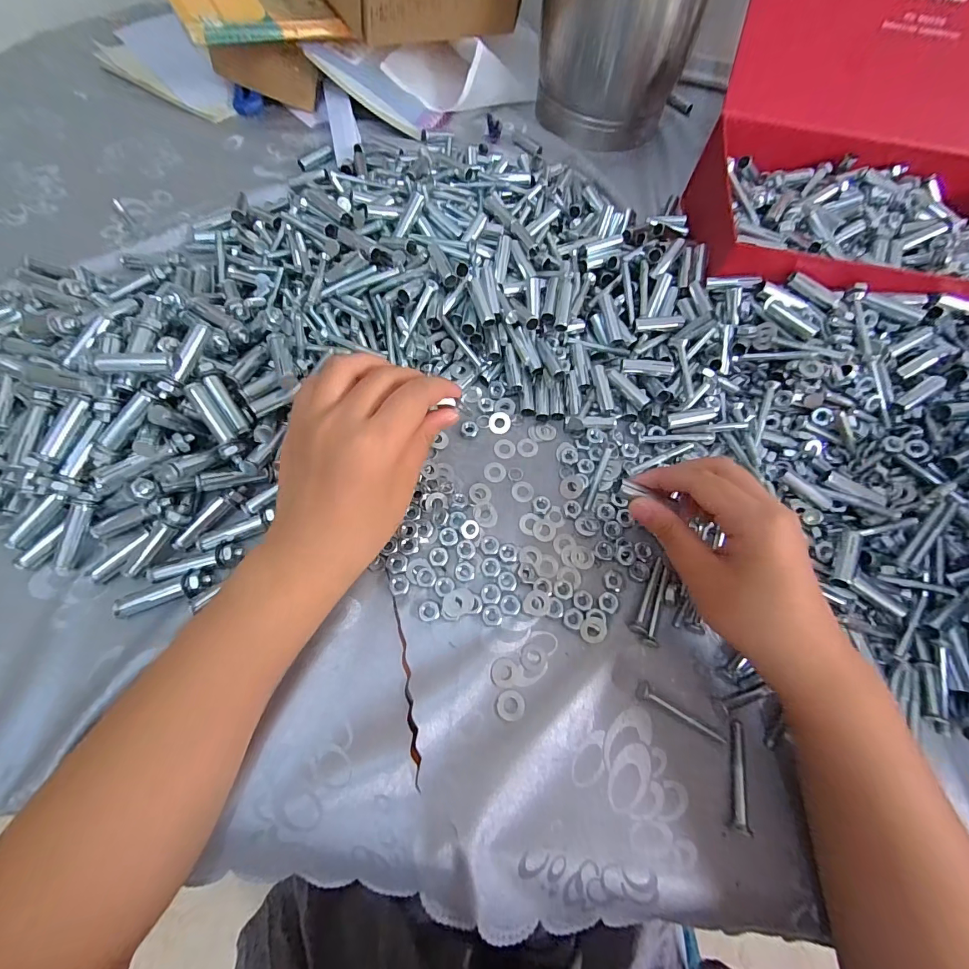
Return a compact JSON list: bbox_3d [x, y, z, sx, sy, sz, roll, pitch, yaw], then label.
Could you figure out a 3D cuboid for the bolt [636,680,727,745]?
[{"bbox_3d":[0.118,0.139,0.255,0.057,0.008,0.010,33,69,11],"label":"bolt"}]

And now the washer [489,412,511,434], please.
[{"bbox_3d":[0.012,-0.048,0.331,0.017,0.005,0.017,6,67,0],"label":"washer"}]

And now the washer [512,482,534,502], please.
[{"bbox_3d":[0.028,0.005,0.311,0.016,0.004,0.016,1,67,-2],"label":"washer"}]

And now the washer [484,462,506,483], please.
[{"bbox_3d":[0.008,-0.010,0.316,0.016,0.004,0.016,6,67,0],"label":"washer"}]

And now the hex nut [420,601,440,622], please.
[{"bbox_3d":[-0.035,0.081,0.271,0.012,0.004,0.012,-13,68,-8],"label":"hex nut"}]

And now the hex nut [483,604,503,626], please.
[{"bbox_3d":[0.006,0.084,0.273,0.013,0.004,0.013,24,68,7],"label":"hex nut"}]

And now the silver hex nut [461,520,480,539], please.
[{"bbox_3d":[-0.009,0.031,0.292,0.013,0.004,0.013,-10,89,-26],"label":"silver hex nut"}]

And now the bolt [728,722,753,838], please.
[{"bbox_3d":[0.147,0.167,0.245,0.007,0.009,0.055,14,67,3],"label":"bolt"}]

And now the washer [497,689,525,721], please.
[{"bbox_3d":[0.016,0.131,0.253,0.016,0.004,0.016,1,67,-2],"label":"washer"}]

